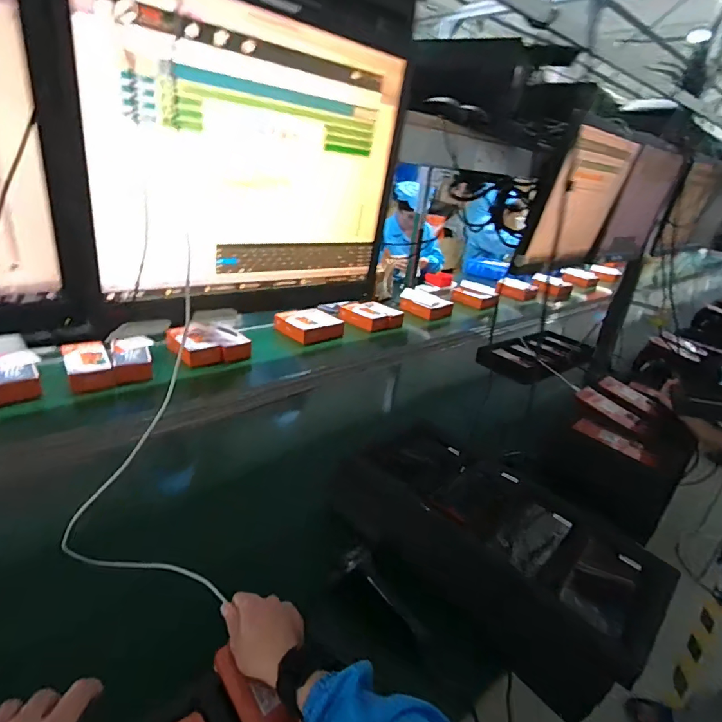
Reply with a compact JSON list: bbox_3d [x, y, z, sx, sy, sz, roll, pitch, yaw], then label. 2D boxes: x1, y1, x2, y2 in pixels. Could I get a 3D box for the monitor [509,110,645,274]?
[{"bbox_3d":[0.515,-0.370,1.017,0.435,0.336,0.046,-16,42,-34],"label":"monitor"}]

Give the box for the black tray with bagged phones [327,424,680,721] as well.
[{"bbox_3d":[0.222,0.295,0.744,0.272,0.127,0.475,-18,34,-41],"label":"black tray with bagged phones"}]

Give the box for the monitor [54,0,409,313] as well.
[{"bbox_3d":[-0.101,-0.209,0.479,0.361,0.289,0.039,-16,33,-39],"label":"monitor"}]

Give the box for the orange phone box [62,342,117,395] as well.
[{"bbox_3d":[-0.791,0.013,1.270,0.109,0.070,0.211,-12,31,-34],"label":"orange phone box"}]

